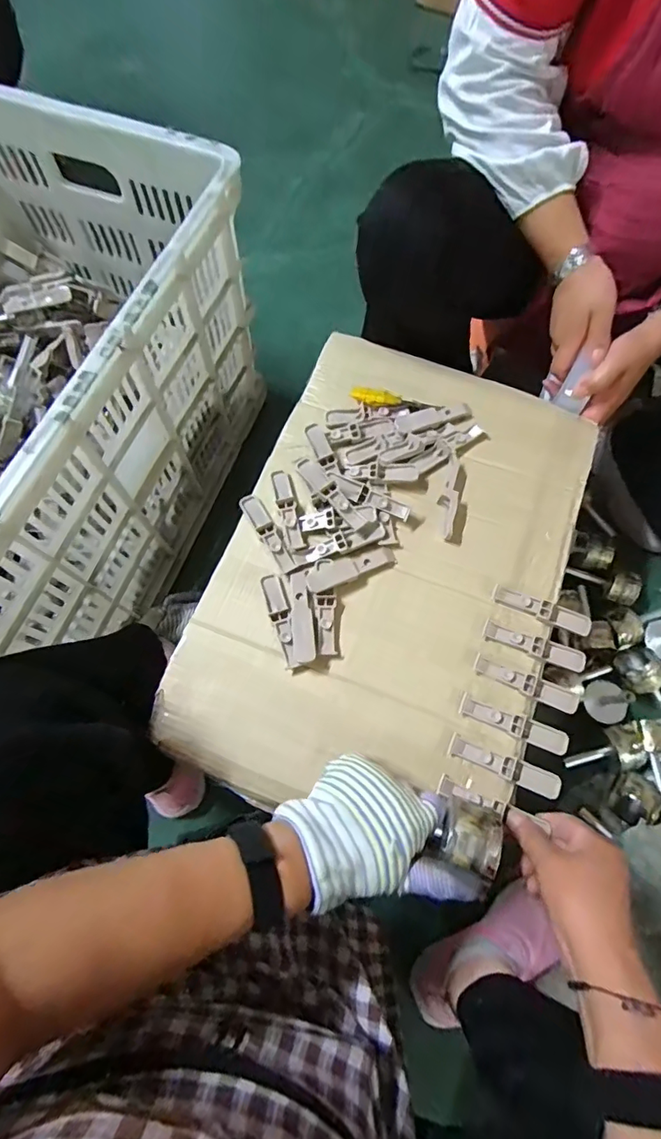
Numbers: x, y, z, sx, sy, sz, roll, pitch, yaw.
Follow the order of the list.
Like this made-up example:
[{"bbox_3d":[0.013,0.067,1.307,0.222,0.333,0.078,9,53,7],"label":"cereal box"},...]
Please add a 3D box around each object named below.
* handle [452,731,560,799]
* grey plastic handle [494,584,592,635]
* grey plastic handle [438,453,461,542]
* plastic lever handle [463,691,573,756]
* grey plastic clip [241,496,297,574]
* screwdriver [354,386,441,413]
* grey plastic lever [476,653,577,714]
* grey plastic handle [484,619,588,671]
[{"bbox_3d":[0.157,0.177,0.435,0.097,0.010,0.021,22,72,8],"label":"handle"},{"bbox_3d":[0.214,0.042,0.489,0.098,0.011,0.023,17,71,6],"label":"grey plastic handle"},{"bbox_3d":[0.129,-0.082,0.525,0.018,0.019,0.104,10,71,4],"label":"grey plastic handle"},{"bbox_3d":[0.173,0.145,0.453,0.101,0.009,0.021,22,72,8],"label":"plastic lever handle"},{"bbox_3d":[-0.066,-0.040,0.507,0.020,0.007,0.097,-31,73,-10],"label":"grey plastic clip"},{"bbox_3d":[0.076,-0.193,0.556,0.101,0.019,0.017,7,70,-13],"label":"screwdriver"},{"bbox_3d":[0.185,0.108,0.459,0.094,0.016,0.021,25,72,9],"label":"grey plastic lever"},{"bbox_3d":[0.199,0.074,0.473,0.094,0.013,0.021,21,72,8],"label":"grey plastic handle"}]

